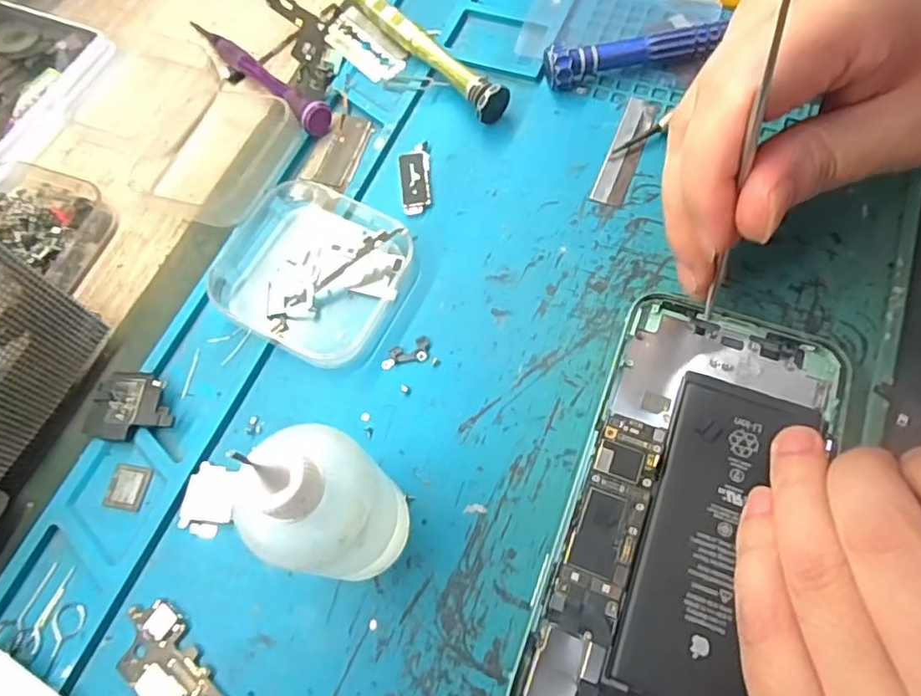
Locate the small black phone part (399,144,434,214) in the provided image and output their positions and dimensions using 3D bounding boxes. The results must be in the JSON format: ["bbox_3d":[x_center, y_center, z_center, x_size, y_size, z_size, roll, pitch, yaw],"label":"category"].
[{"bbox_3d":[-0.019,-0.071,0.252,0.013,0.004,0.035,-6,66,2],"label":"small black phone part"}]

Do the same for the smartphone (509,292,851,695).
[{"bbox_3d":[0.070,0.053,0.187,0.071,0.008,0.148,20,68,10],"label":"smartphone"}]

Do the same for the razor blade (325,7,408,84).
[{"bbox_3d":[-0.044,-0.141,0.281,0.043,0.004,0.021,39,84,11],"label":"razor blade"}]

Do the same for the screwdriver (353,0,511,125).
[{"bbox_3d":[-0.020,-0.142,0.273,0.015,0.017,0.115,-37,69,-11],"label":"screwdriver"}]

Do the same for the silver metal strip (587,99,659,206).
[{"bbox_3d":[0.069,-0.084,0.250,0.013,0.004,0.057,20,69,13],"label":"silver metal strip"}]

